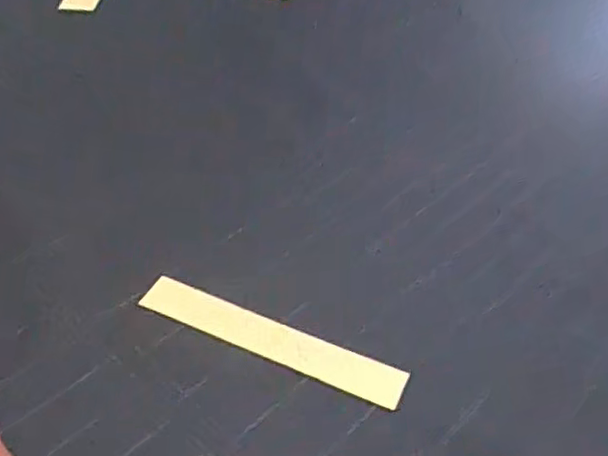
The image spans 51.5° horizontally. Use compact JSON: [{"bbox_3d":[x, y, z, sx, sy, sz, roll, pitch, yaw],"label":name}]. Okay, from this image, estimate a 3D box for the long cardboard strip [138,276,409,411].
[{"bbox_3d":[-0.028,0.089,0.506,0.220,0.008,0.037,18,53,17],"label":"long cardboard strip"}]

